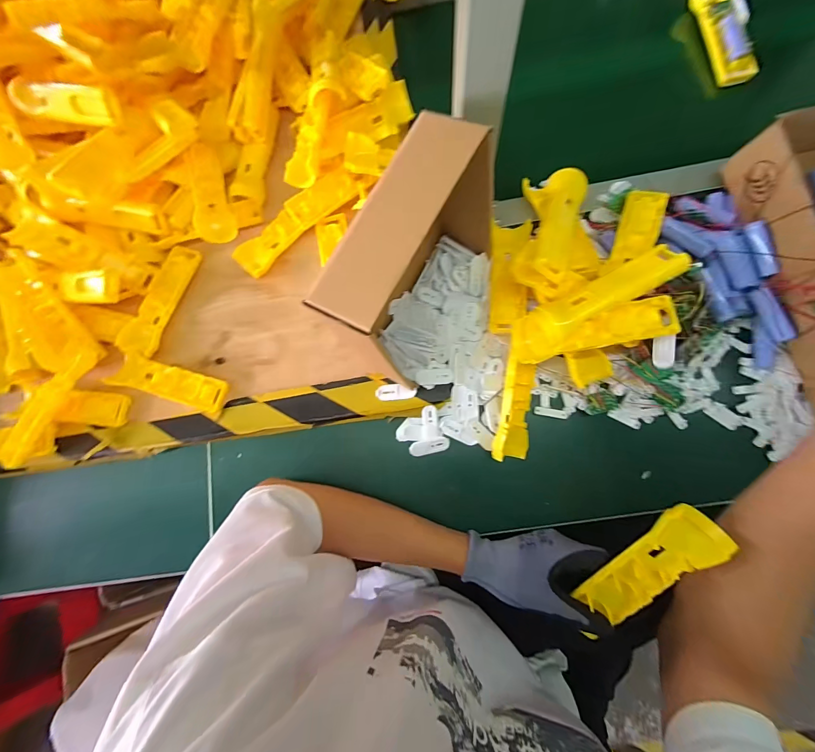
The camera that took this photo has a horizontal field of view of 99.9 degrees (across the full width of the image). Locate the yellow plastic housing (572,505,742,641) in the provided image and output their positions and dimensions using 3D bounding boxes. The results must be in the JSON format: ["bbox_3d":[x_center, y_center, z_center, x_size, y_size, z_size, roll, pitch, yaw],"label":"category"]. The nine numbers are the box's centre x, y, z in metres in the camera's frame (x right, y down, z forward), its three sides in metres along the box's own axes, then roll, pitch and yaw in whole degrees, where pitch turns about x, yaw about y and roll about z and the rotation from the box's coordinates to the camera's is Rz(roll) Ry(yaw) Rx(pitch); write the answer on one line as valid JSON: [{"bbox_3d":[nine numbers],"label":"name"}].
[{"bbox_3d":[0.208,0.179,0.312,0.045,0.018,0.151,35,110,7],"label":"yellow plastic housing"}]

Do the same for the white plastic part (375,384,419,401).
[{"bbox_3d":[-0.014,0.021,0.442,0.052,0.012,0.020,-3,79,5],"label":"white plastic part"}]

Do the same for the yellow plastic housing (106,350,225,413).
[{"bbox_3d":[-0.321,0.009,0.468,0.159,0.024,0.044,15,81,8],"label":"yellow plastic housing"}]

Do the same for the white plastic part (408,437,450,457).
[{"bbox_3d":[0.028,0.089,0.432,0.050,0.004,0.018,-13,78,3],"label":"white plastic part"}]

